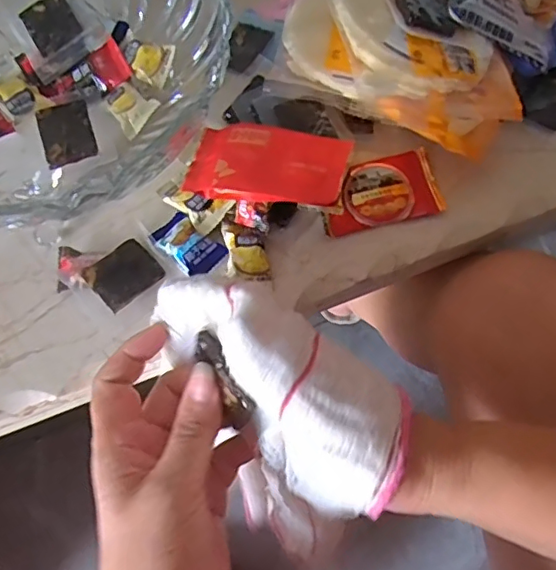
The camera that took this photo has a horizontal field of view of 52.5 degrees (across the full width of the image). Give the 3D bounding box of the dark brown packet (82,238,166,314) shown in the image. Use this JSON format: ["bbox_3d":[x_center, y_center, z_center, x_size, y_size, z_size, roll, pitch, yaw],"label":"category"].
[{"bbox_3d":[-0.096,-0.007,0.352,0.041,0.004,0.033,-40,83,-27],"label":"dark brown packet"}]

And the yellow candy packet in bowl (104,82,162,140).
[{"bbox_3d":[-0.097,-0.116,0.367,0.035,0.006,0.028,45,98,18],"label":"yellow candy packet in bowl"}]

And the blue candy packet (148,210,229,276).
[{"bbox_3d":[-0.058,-0.028,0.358,0.048,0.007,0.028,39,74,18],"label":"blue candy packet"}]

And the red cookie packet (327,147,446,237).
[{"bbox_3d":[0.067,-0.063,0.373,0.077,0.009,0.049,-13,66,-3],"label":"red cookie packet"}]

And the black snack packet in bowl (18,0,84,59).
[{"bbox_3d":[-0.154,-0.178,0.382,0.033,0.005,0.040,-36,76,4],"label":"black snack packet in bowl"}]

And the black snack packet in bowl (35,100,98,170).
[{"bbox_3d":[-0.135,-0.097,0.358,0.032,0.004,0.043,-18,67,-5],"label":"black snack packet in bowl"}]

